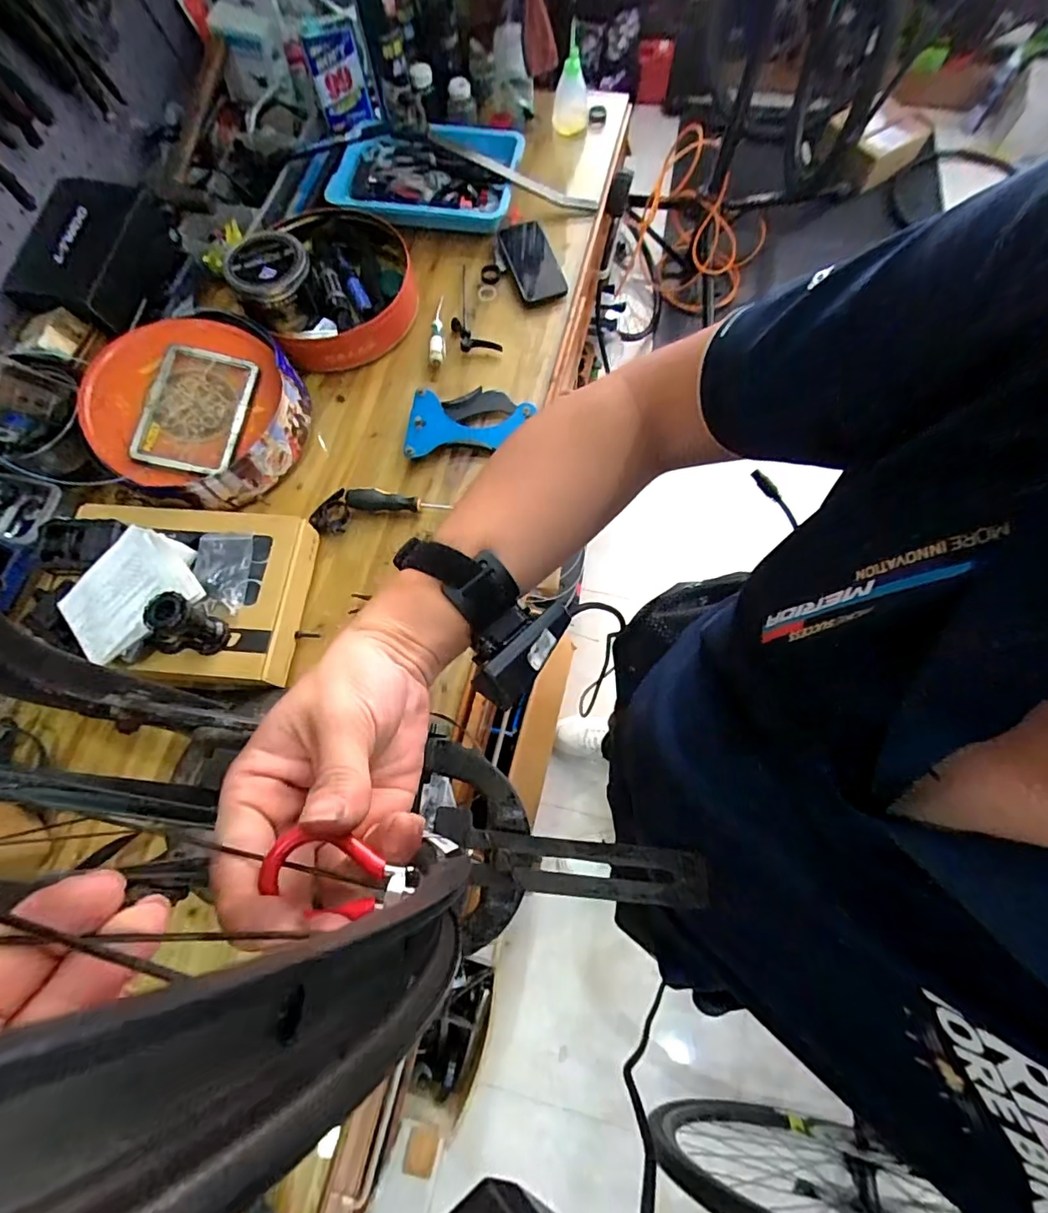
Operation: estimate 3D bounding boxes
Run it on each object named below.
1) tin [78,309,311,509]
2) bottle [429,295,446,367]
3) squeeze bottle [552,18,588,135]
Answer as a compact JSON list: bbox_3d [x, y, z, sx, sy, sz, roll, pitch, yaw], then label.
[{"bbox_3d":[-0.454,-0.279,0.757,0.277,0.115,0.253,-36,73,-10],"label":"tin"},{"bbox_3d":[-0.138,-0.452,0.861,0.026,0.032,0.151,-4,70,1],"label":"bottle"},{"bbox_3d":[0.091,-1.023,1.032,0.067,0.152,0.084,1,71,3],"label":"squeeze bottle"}]

